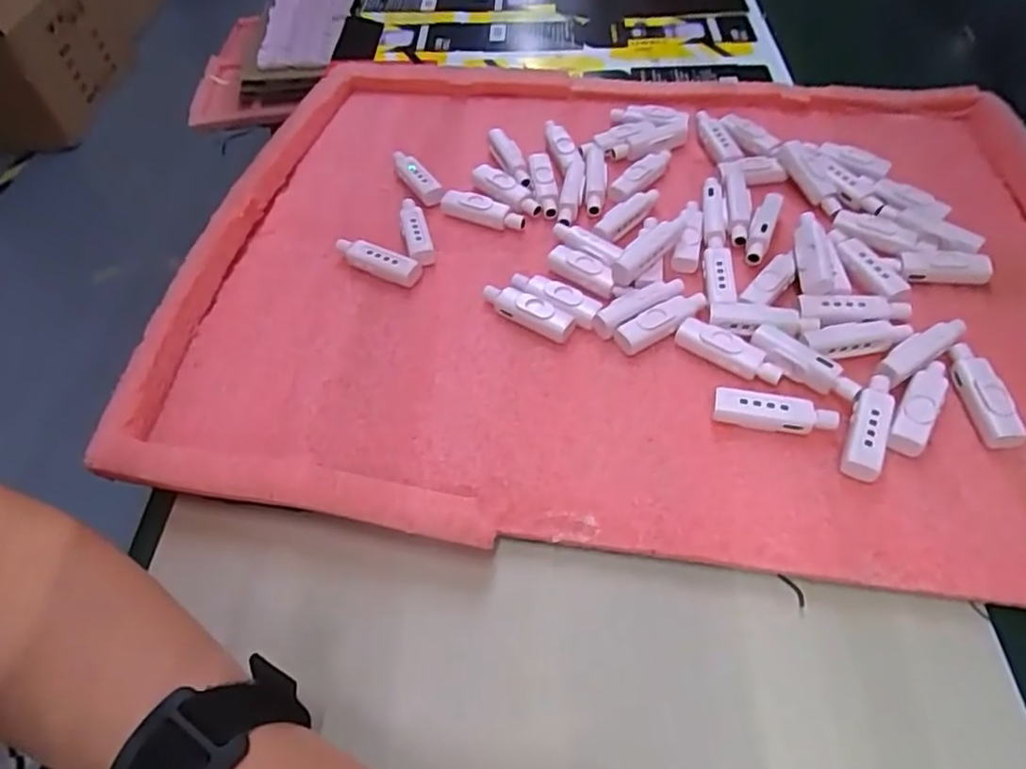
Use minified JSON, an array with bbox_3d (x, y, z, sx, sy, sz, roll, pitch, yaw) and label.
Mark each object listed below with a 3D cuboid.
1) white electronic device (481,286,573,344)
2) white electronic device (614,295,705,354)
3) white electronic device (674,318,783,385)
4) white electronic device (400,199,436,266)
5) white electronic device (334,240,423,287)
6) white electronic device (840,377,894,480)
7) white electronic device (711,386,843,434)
[{"bbox_3d":[0.007,-0.042,0.354,0.056,0.013,0.015,28,62,22],"label":"white electronic device"},{"bbox_3d":[0.083,-0.034,0.345,0.055,0.010,0.017,-27,58,-14],"label":"white electronic device"},{"bbox_3d":[0.113,-0.020,0.328,0.055,0.008,0.017,27,62,21],"label":"white electronic device"},{"bbox_3d":[-0.061,-0.097,0.397,0.016,0.011,0.055,-15,56,-6],"label":"white electronic device"},{"bbox_3d":[-0.083,-0.074,0.380,0.056,0.014,0.014,17,58,16],"label":"white electronic device"},{"bbox_3d":[0.168,0.019,0.298,0.017,0.011,0.058,23,60,19],"label":"white electronic device"},{"bbox_3d":[0.126,0.014,0.305,0.057,0.014,0.015,9,57,10],"label":"white electronic device"}]

